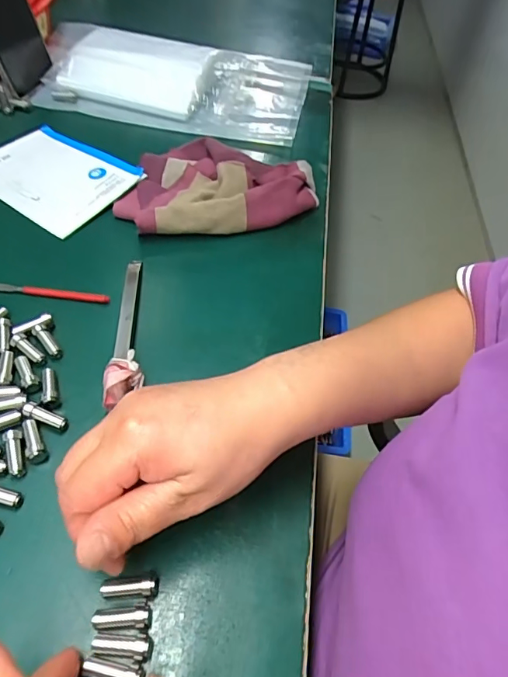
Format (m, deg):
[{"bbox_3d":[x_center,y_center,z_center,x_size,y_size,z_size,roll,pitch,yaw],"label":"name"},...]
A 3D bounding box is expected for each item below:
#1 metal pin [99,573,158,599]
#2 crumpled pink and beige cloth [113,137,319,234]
[{"bbox_3d":[-0.062,0.124,0.244,0.028,0.008,0.011,3,52,-4],"label":"metal pin"},{"bbox_3d":[-0.033,-0.145,0.441,0.178,0.036,0.123,-4,53,-9],"label":"crumpled pink and beige cloth"}]

